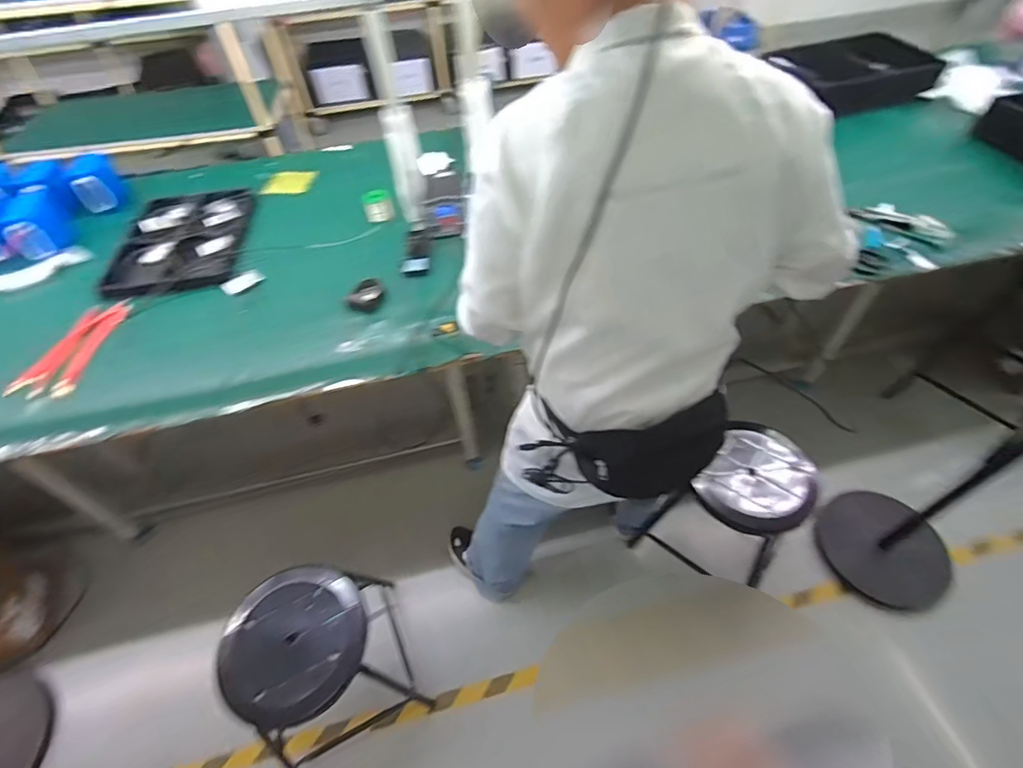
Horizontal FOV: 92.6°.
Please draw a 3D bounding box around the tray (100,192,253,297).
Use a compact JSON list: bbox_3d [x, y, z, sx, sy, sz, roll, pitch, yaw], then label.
[{"bbox_3d":[-0.978,-0.433,1.460,0.363,0.035,0.477,-11,52,-5],"label":"tray"}]

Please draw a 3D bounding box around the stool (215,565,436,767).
[{"bbox_3d":[-0.447,0.682,1.166,0.342,0.432,0.342,-20,53,-12],"label":"stool"}]

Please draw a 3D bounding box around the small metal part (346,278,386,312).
[{"bbox_3d":[-0.373,-0.236,1.274,0.085,0.047,0.089,-2,51,2],"label":"small metal part"}]

